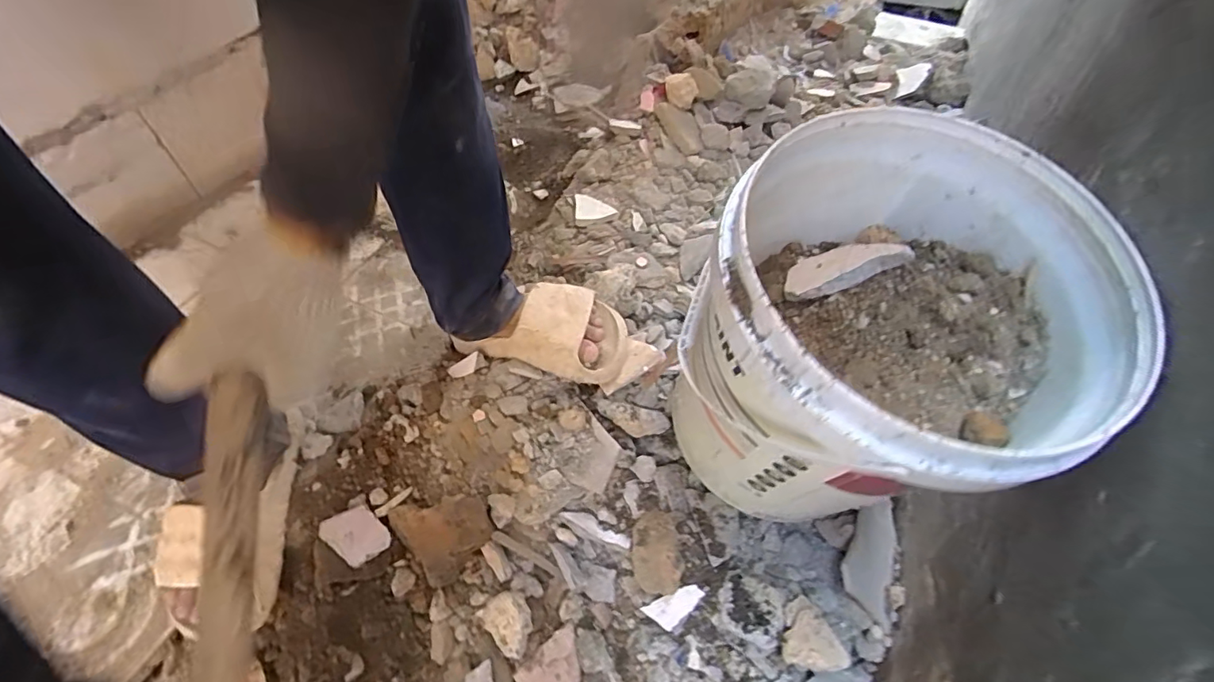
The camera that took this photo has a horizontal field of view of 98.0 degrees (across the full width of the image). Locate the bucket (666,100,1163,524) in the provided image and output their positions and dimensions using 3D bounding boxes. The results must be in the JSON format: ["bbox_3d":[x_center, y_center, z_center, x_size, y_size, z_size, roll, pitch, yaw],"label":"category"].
[{"bbox_3d":[0.250,0.032,0.529,0.330,0.370,0.308,1,53,-2],"label":"bucket"}]

